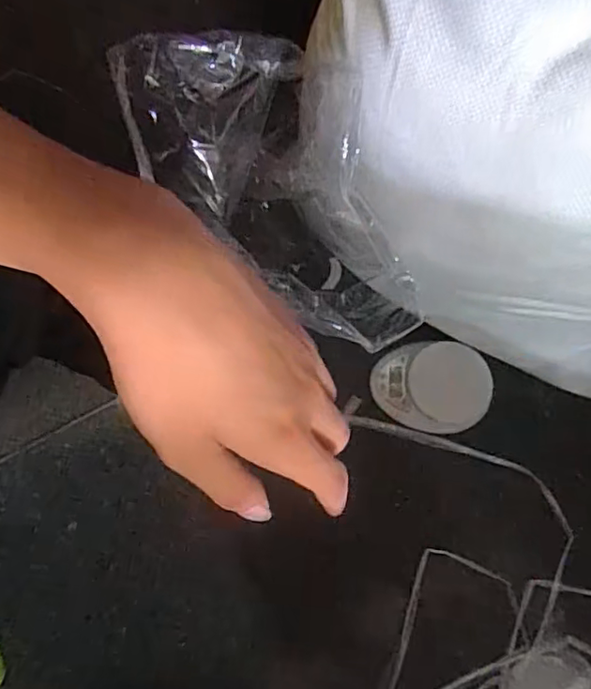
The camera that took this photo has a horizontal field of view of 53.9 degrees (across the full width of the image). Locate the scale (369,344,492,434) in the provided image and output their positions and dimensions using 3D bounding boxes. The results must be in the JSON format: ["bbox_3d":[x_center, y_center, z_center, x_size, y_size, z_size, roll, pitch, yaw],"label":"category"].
[{"bbox_3d":[0.176,0.053,0.753,0.146,0.027,0.113,5,74,0],"label":"scale"}]

